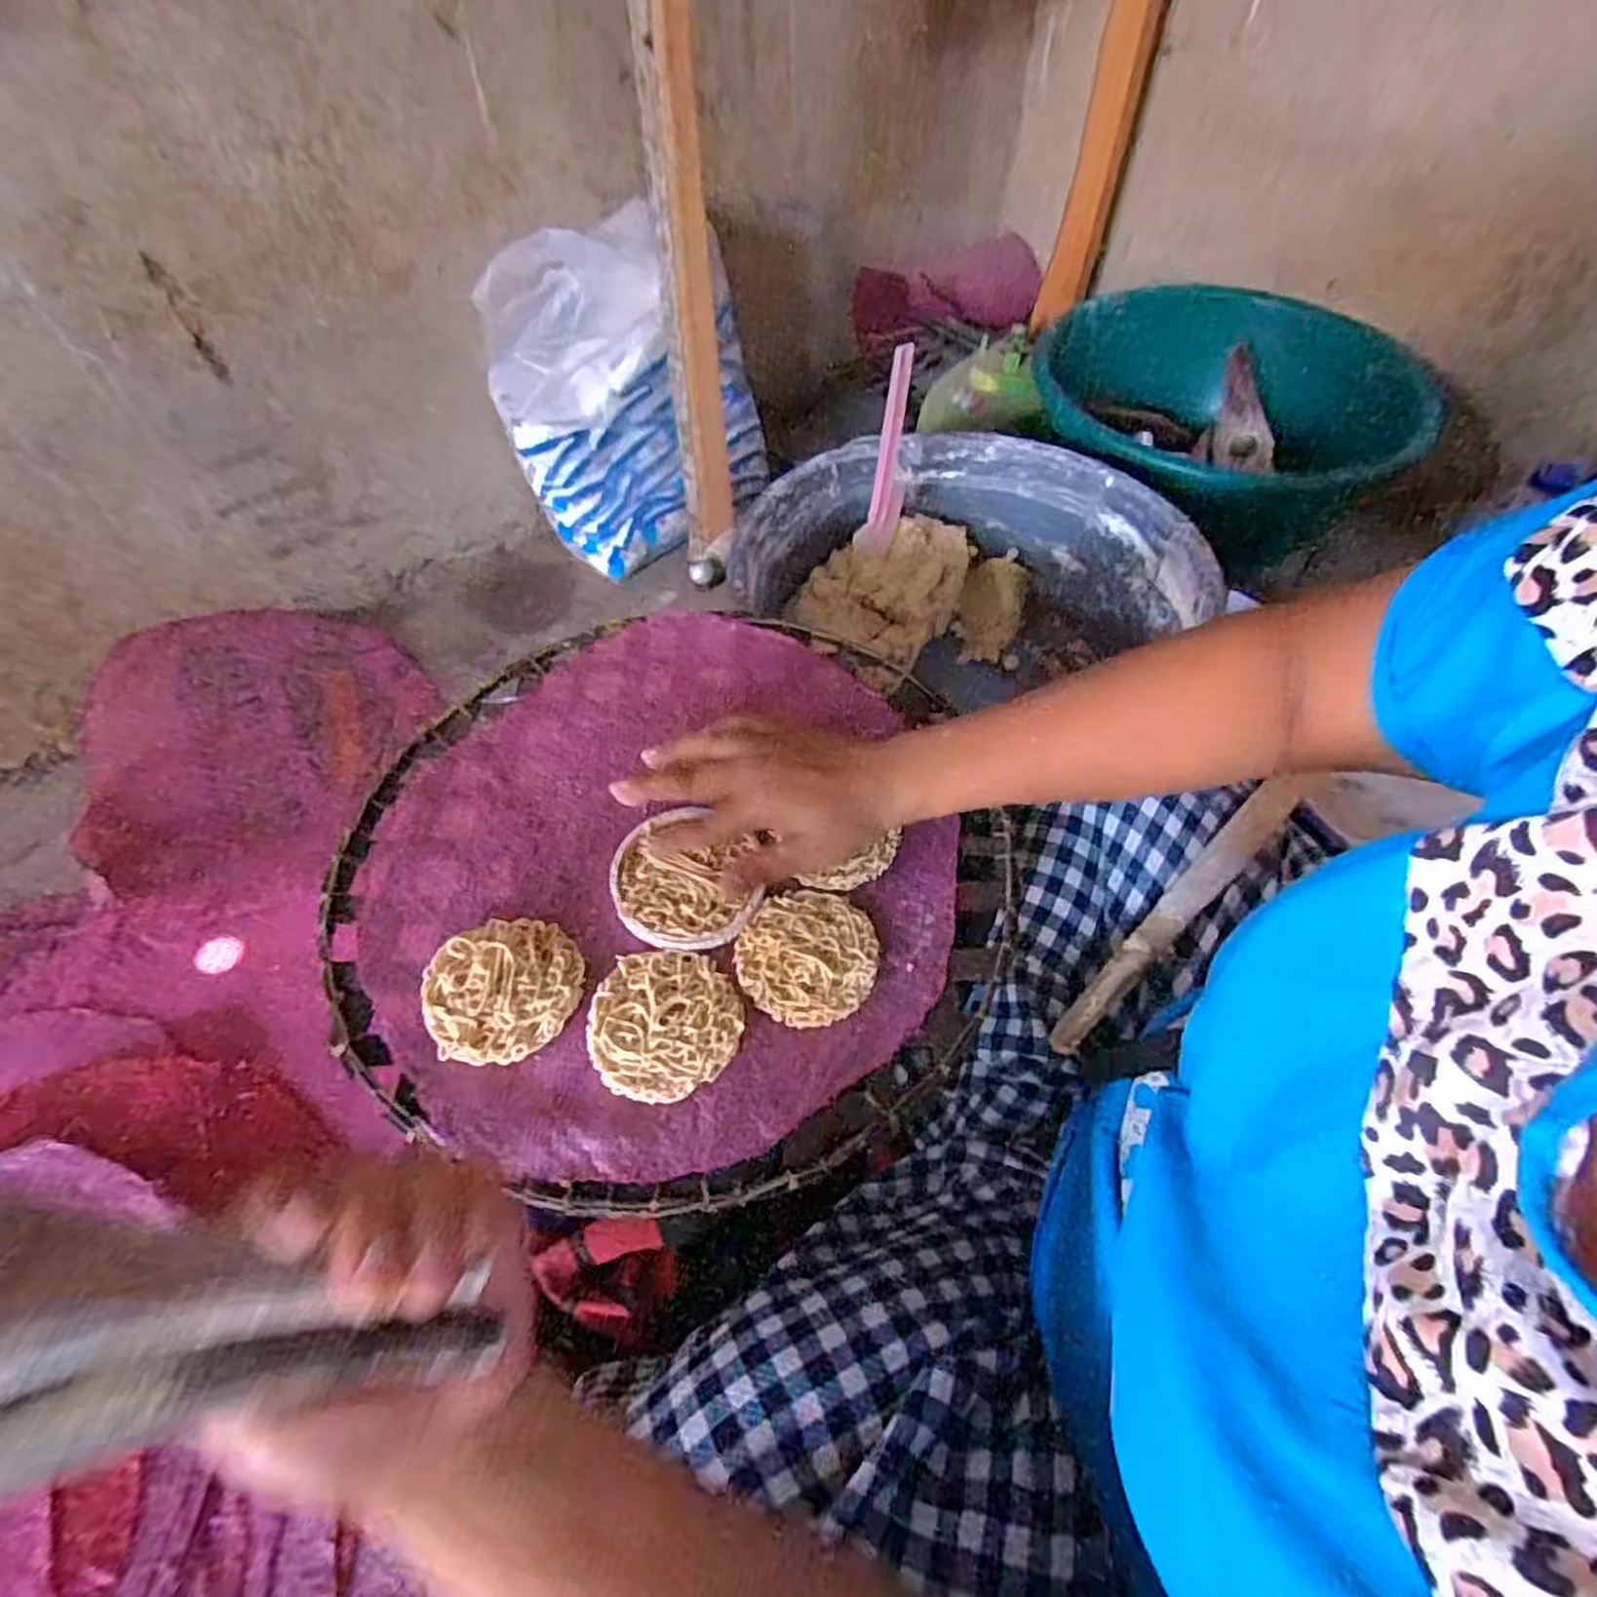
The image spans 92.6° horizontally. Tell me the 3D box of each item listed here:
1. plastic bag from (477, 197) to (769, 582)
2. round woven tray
[{"bbox_3d":[-0.172,-0.435,0.831,0.288,0.293,0.140,-17,55,-11],"label":"plastic bag"},{"bbox_3d":[-0.067,0.028,0.449,0.365,0.020,0.371,-1,53,1],"label":"round woven tray"}]

